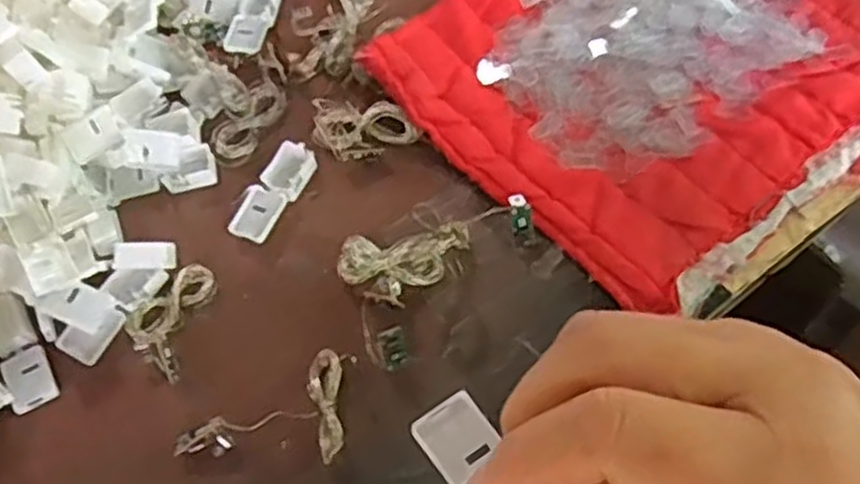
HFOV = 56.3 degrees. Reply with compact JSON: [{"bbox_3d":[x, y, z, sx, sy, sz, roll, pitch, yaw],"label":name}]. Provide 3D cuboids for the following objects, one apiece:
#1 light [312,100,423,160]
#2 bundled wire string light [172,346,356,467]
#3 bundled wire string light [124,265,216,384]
[{"bbox_3d":[-0.033,-0.056,0.410,0.054,0.012,0.030,2,62,3],"label":"light"},{"bbox_3d":[-0.070,0.069,0.347,0.069,0.016,0.047,3,62,4],"label":"bundled wire string light"},{"bbox_3d":[-0.123,0.033,0.370,0.032,0.011,0.056,10,63,7],"label":"bundled wire string light"}]

